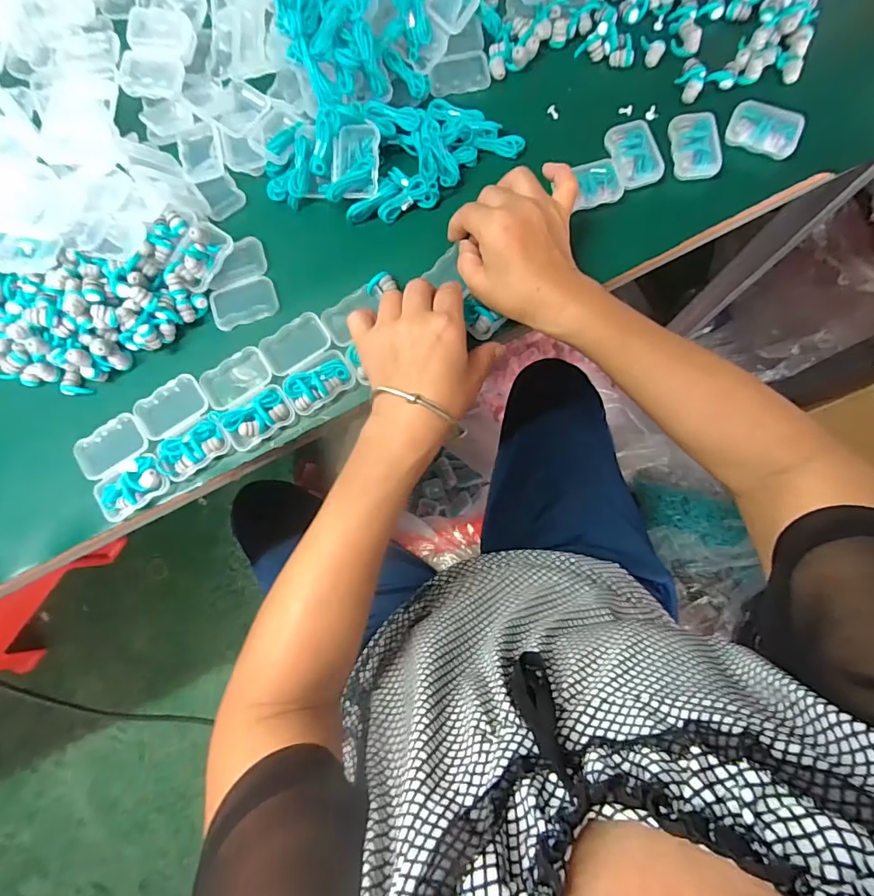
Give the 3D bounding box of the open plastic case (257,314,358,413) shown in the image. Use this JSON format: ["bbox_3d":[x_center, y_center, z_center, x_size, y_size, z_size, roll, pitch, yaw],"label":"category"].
[{"bbox_3d":[-0.106,-0.070,0.381,0.055,0.014,0.073,-33,80,-3],"label":"open plastic case"}]

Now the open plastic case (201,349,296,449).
[{"bbox_3d":[-0.155,-0.041,0.378,0.056,0.015,0.073,-31,79,-3],"label":"open plastic case"}]

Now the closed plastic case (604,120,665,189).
[{"bbox_3d":[0.168,-0.252,0.403,0.042,0.014,0.059,-16,79,0],"label":"closed plastic case"}]

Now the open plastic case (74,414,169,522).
[{"bbox_3d":[-0.254,0.014,0.377,0.055,0.020,0.074,-34,80,-3],"label":"open plastic case"}]

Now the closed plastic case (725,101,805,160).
[{"bbox_3d":[0.277,-0.270,0.399,0.055,0.015,0.038,20,81,7],"label":"closed plastic case"}]

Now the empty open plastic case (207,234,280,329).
[{"bbox_3d":[-0.171,-0.142,0.404,0.055,0.009,0.072,-18,79,0],"label":"empty open plastic case"}]

